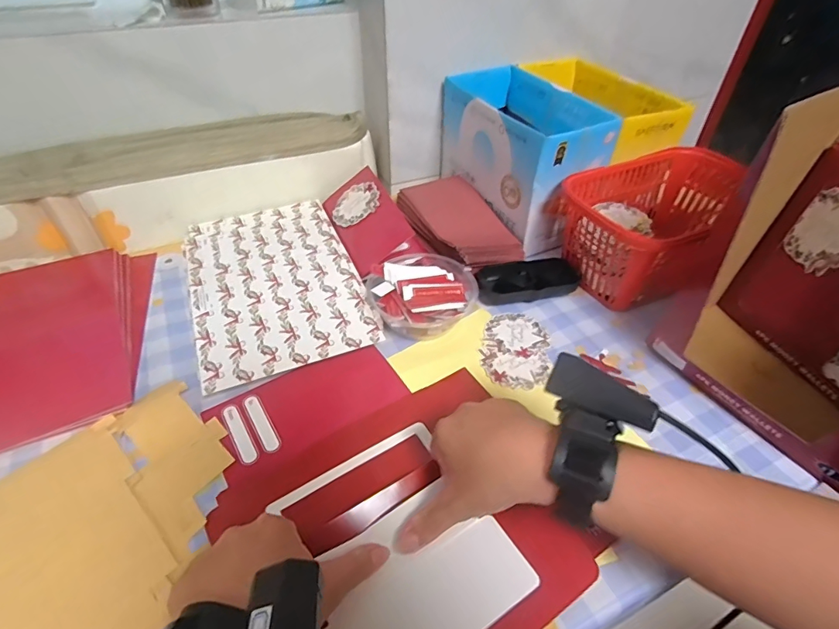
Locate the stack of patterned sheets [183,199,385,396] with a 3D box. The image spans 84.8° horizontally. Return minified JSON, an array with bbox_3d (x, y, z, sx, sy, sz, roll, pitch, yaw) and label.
[{"bbox_3d":[-0.167,-0.049,0.528,0.177,0.010,0.284,-17,46,-18],"label":"stack of patterned sheets"}]

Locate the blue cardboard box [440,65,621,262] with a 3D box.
[{"bbox_3d":[0.129,-0.217,0.620,0.118,0.146,0.237,-17,47,-18],"label":"blue cardboard box"}]

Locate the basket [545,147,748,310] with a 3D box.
[{"bbox_3d":[0.268,-0.105,0.547,0.220,0.113,0.150,-22,49,-22],"label":"basket"}]

